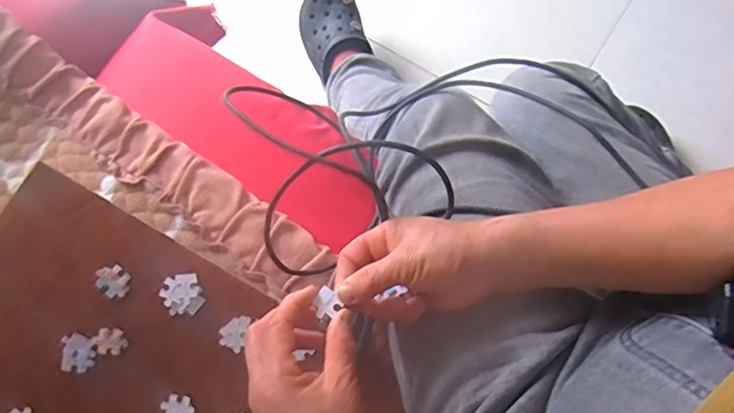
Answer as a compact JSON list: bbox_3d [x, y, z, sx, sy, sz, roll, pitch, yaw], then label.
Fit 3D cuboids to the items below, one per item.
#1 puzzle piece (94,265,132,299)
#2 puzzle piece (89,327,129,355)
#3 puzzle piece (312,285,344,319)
[{"bbox_3d":[-0.223,0.065,0.478,0.030,0.004,0.025,42,83,-6],"label":"puzzle piece"},{"bbox_3d":[-0.224,0.118,0.476,0.027,0.004,0.025,1,84,-6],"label":"puzzle piece"},{"bbox_3d":[-0.030,0.072,0.401,0.020,0.004,0.021,37,80,10],"label":"puzzle piece"}]

